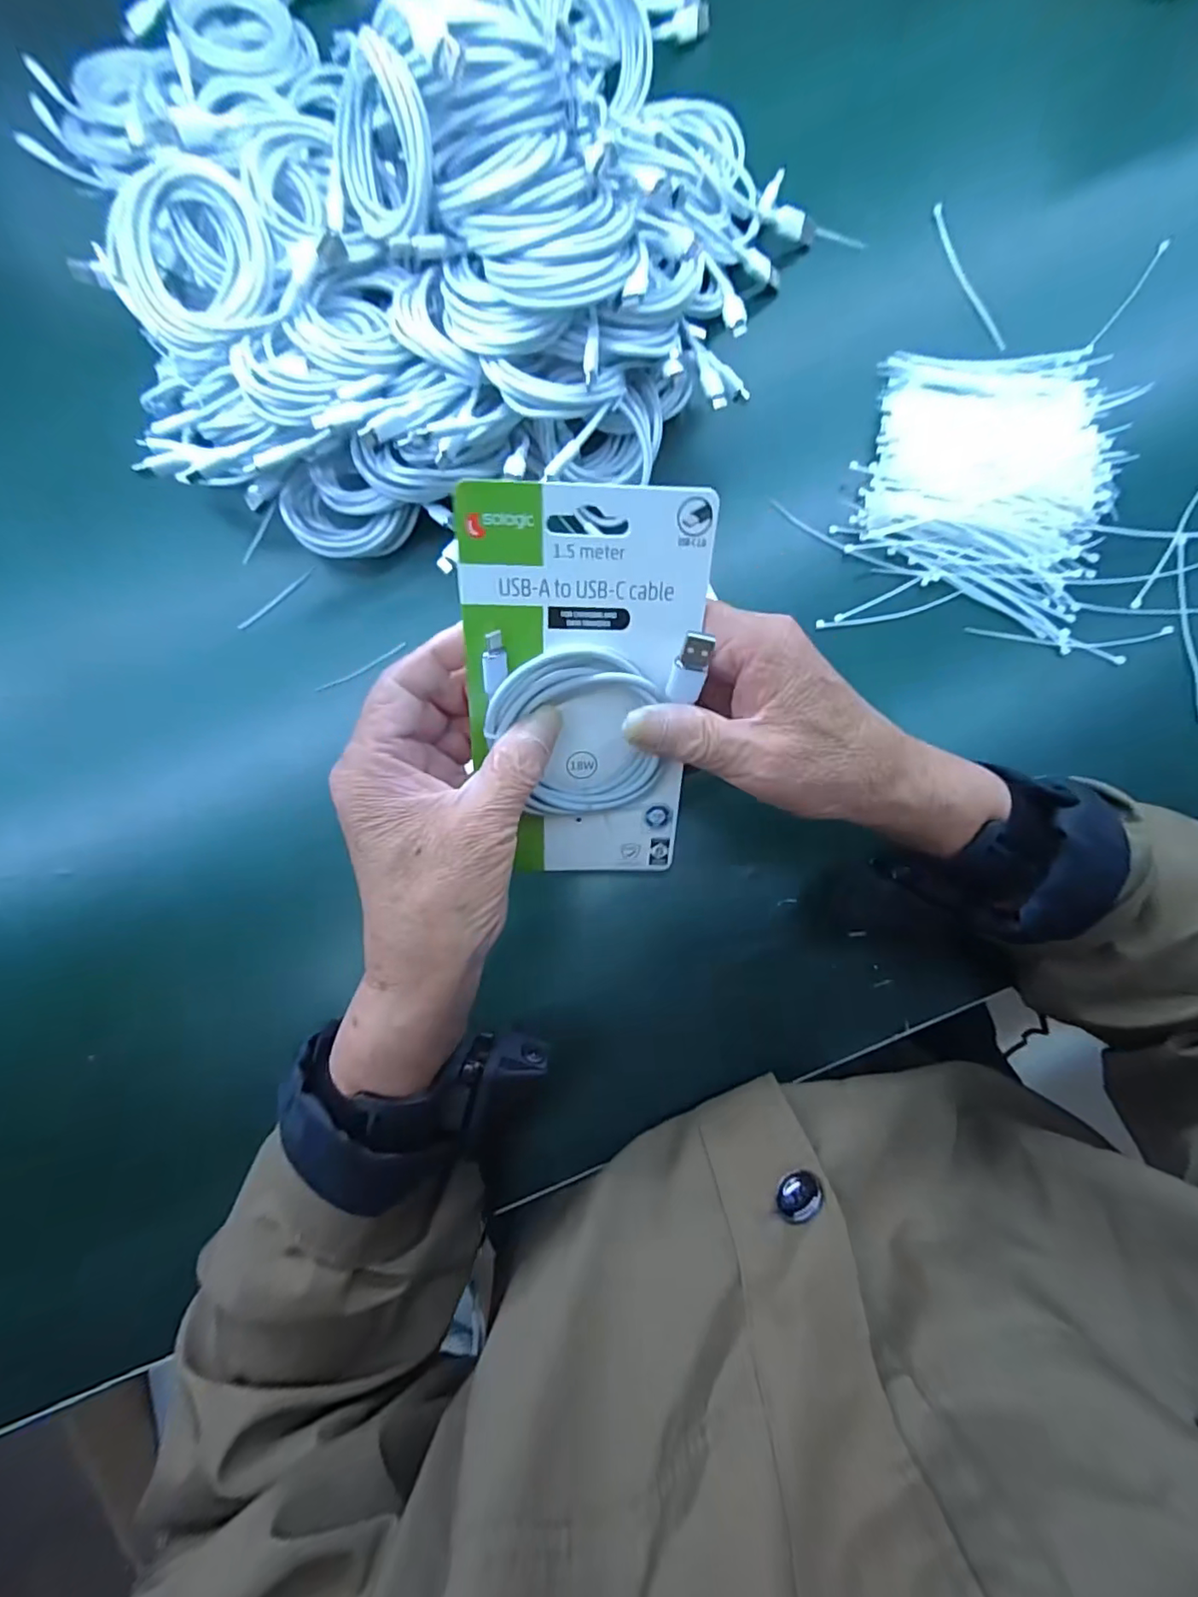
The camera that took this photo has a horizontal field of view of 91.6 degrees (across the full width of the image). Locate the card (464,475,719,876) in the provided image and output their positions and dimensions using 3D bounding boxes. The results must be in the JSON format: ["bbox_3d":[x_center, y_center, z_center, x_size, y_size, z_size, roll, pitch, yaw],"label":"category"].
[{"bbox_3d":[-0.006,-0.038,0.259,0.096,0.020,0.177,-1,121,-5],"label":"card"}]

